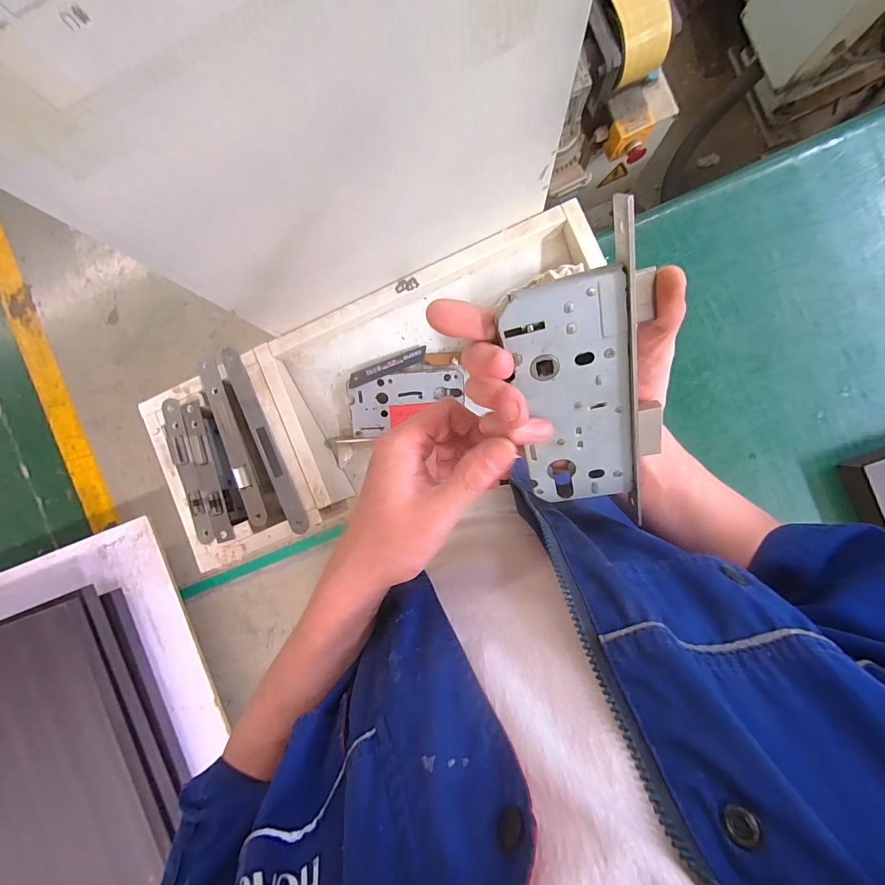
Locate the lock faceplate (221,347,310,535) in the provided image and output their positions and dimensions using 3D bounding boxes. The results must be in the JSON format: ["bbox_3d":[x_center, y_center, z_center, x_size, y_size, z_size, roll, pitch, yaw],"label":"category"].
[{"bbox_3d":[-0.208,-0.003,0.452,0.023,0.007,0.228,-23,86,-14],"label":"lock faceplate"}]

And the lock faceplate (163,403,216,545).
[{"bbox_3d":[-0.303,0.034,0.463,0.026,0.006,0.174,-18,87,2],"label":"lock faceplate"}]

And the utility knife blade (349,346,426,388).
[{"bbox_3d":[-0.066,-0.091,0.470,0.099,0.004,0.018,-21,94,-4],"label":"utility knife blade"}]

